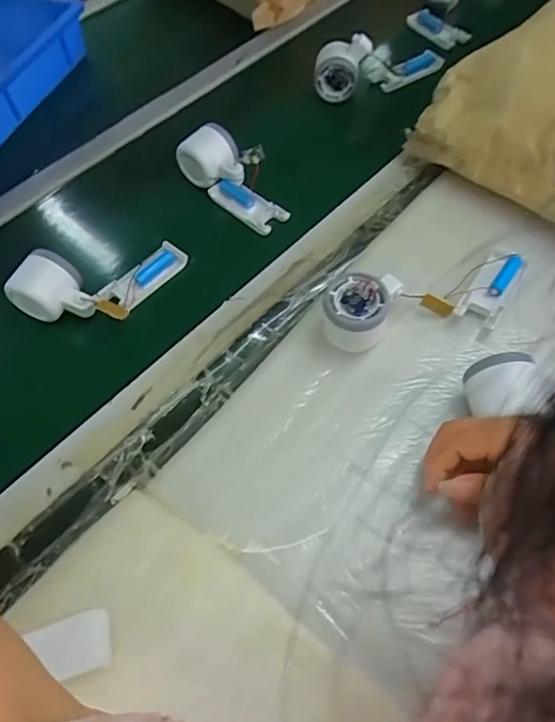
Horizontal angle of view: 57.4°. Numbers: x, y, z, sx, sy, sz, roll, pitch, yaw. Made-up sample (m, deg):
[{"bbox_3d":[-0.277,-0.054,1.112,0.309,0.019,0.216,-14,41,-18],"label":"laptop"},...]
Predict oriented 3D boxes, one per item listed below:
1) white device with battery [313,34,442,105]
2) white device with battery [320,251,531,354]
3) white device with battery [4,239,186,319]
[{"bbox_3d":[0.147,-0.412,0.709,0.200,0.073,0.039,-16,59,-22],"label":"white device with battery"},{"bbox_3d":[0.149,-0.058,0.477,0.215,0.052,0.082,-19,61,-8],"label":"white device with battery"},{"bbox_3d":[-0.181,-0.077,0.530,0.180,0.054,0.096,-13,59,-21],"label":"white device with battery"}]

